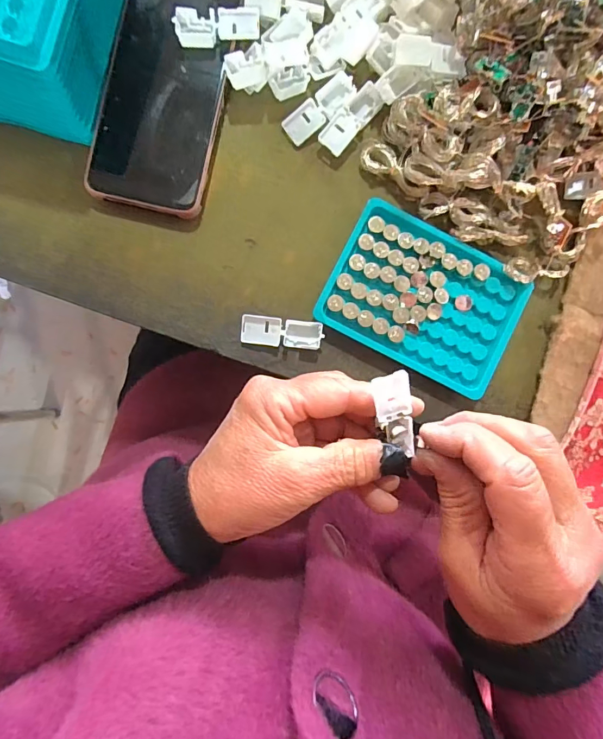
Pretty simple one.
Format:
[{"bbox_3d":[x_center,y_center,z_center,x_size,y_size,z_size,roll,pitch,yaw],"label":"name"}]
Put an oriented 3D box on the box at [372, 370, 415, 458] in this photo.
[{"bbox_3d":[0.052,0.025,0.231,0.020,0.008,0.047,-14,106,-1],"label":"box"}]

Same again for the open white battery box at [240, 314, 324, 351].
[{"bbox_3d":[-0.013,-0.026,0.292,0.055,0.008,0.020,5,88,-4],"label":"open white battery box"}]

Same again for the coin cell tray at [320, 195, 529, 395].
[{"bbox_3d":[0.086,-0.049,0.293,0.130,0.015,0.092,27,87,-3],"label":"coin cell tray"}]

